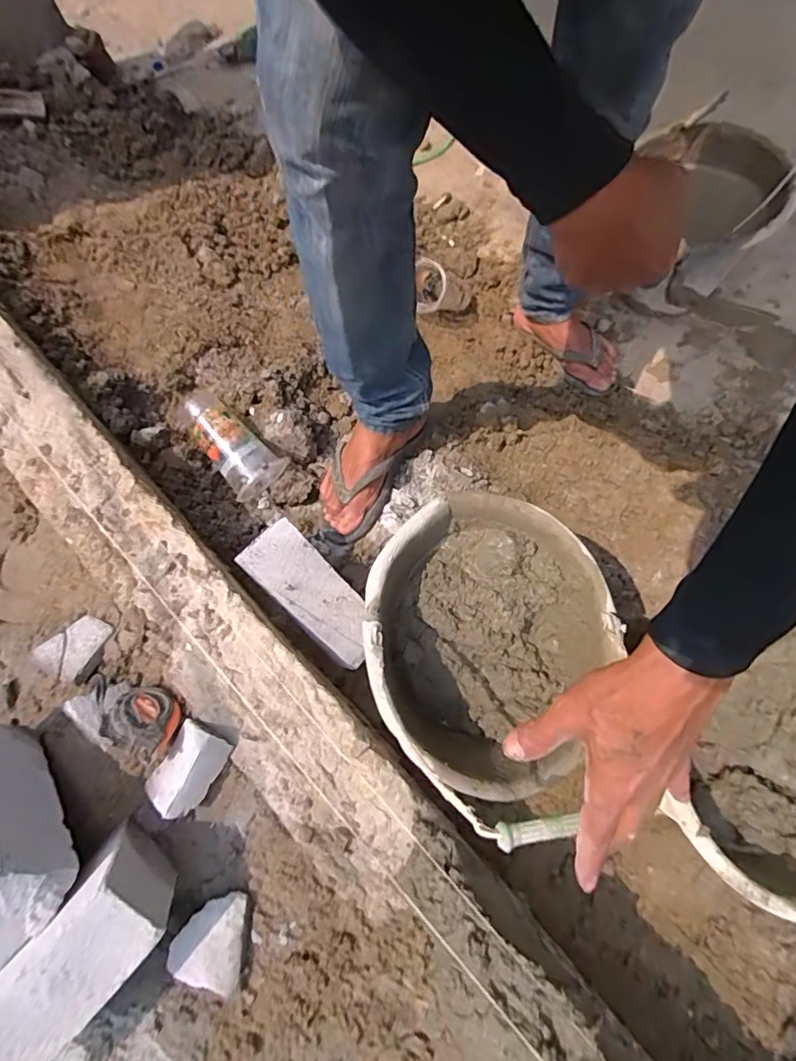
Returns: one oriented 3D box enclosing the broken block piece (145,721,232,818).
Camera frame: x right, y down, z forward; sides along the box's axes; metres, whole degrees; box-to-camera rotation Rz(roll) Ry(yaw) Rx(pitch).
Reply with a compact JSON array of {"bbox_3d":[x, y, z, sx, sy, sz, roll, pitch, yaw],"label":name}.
[{"bbox_3d":[-0.218,0.243,0.540,0.059,0.037,0.088,30,77,9],"label":"broken block piece"}]

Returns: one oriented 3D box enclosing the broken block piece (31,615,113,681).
[{"bbox_3d":[-0.369,0.127,0.602,0.062,0.021,0.066,27,76,9],"label":"broken block piece"}]

